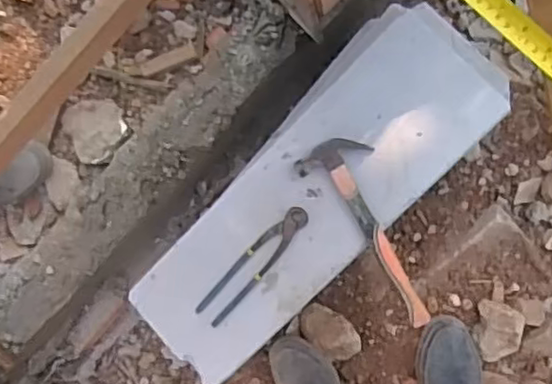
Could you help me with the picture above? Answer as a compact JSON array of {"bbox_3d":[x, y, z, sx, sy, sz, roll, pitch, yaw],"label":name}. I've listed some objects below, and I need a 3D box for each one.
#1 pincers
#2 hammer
[{"bbox_3d":[-0.034,0.108,0.966,0.045,0.018,0.219,41,98,2],"label":"pincers"},{"bbox_3d":[0.148,0.044,0.908,0.101,0.033,0.284,-38,90,8],"label":"hammer"}]

